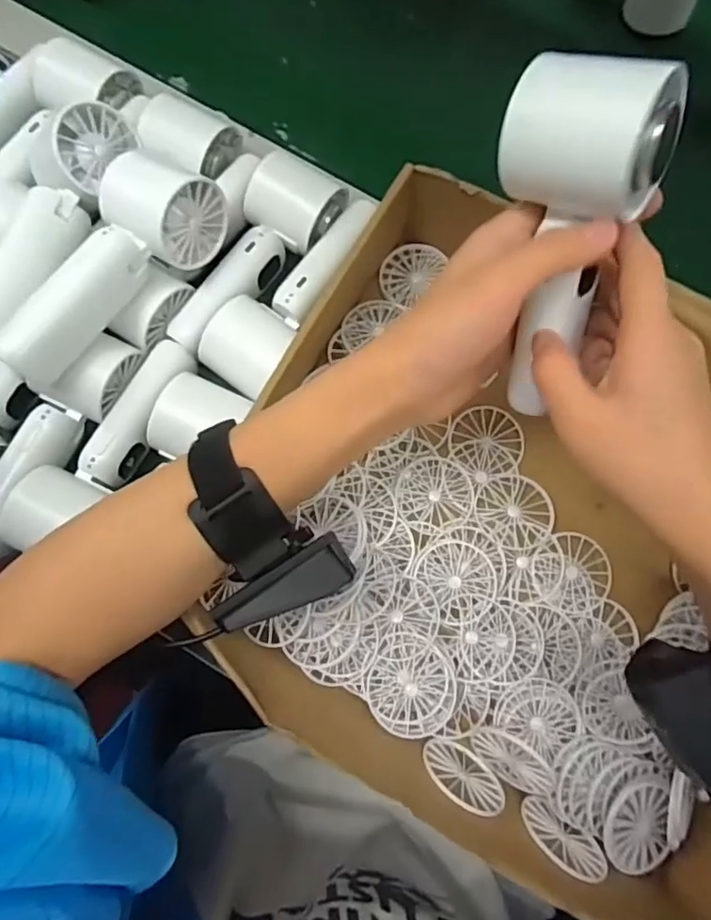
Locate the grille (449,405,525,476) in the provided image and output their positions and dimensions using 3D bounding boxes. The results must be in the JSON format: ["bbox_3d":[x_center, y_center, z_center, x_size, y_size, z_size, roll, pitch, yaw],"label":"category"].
[{"bbox_3d":[0.090,-0.013,0.403,0.049,0.007,0.046,9,79,1],"label":"grille"}]

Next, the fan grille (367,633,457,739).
[{"bbox_3d":[0.033,0.132,0.347,0.050,0.006,0.054,5,76,3],"label":"fan grille"}]

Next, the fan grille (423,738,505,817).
[{"bbox_3d":[0.061,0.180,0.335,0.048,0.046,0.006,27,100,3],"label":"fan grille"}]

